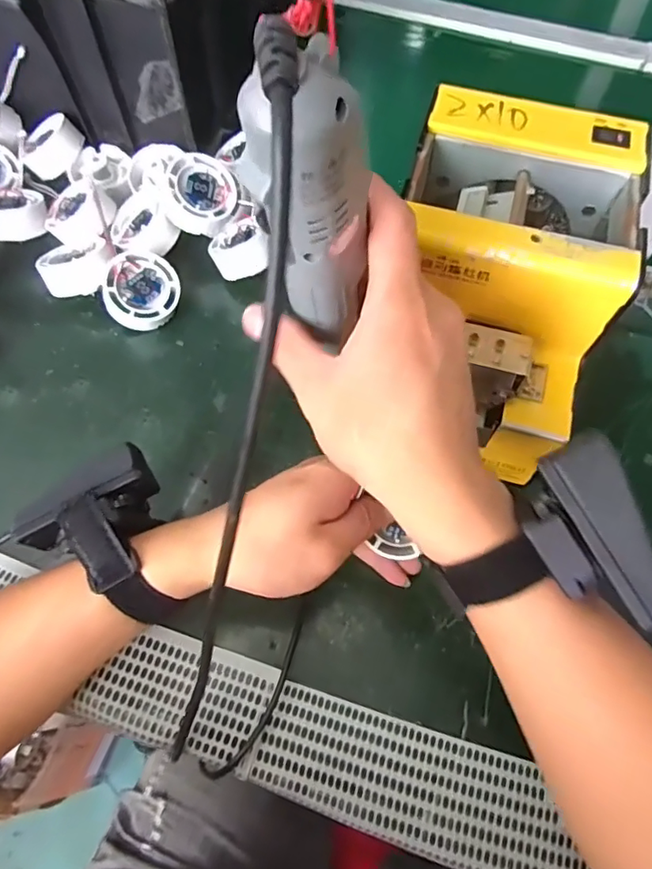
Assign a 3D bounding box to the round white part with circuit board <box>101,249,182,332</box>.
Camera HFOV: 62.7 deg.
[{"bbox_3d":[-0.142,-0.111,0.412,0.053,0.017,0.059,15,82,-24],"label":"round white part with circuit board"}]

